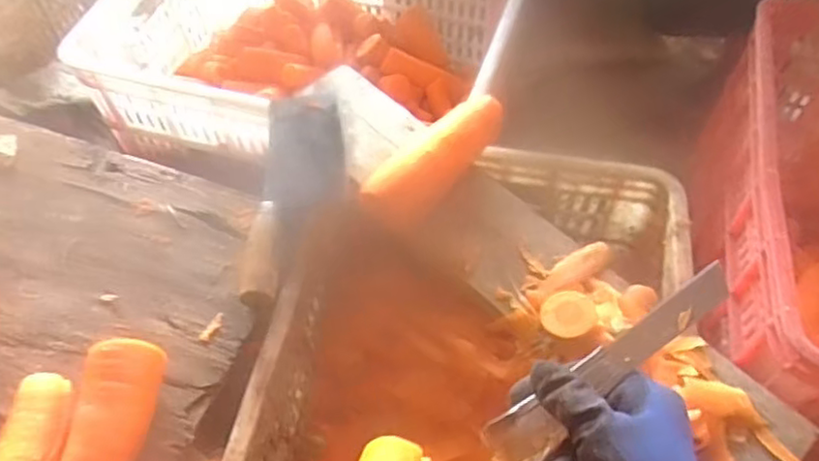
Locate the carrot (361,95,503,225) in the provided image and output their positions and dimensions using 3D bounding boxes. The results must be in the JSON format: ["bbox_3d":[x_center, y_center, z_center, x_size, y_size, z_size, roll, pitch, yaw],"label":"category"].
[{"bbox_3d":[0.028,-0.068,0.612,0.054,0.048,0.168,36,62,23],"label":"carrot"}]

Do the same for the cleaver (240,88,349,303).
[{"bbox_3d":[-0.103,-0.040,0.629,0.078,0.027,0.243,-1,54,0],"label":"cleaver"}]

